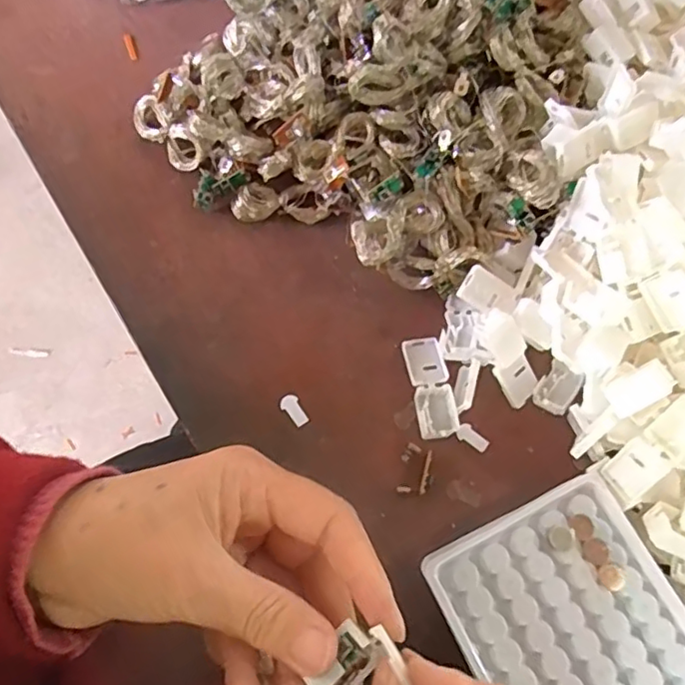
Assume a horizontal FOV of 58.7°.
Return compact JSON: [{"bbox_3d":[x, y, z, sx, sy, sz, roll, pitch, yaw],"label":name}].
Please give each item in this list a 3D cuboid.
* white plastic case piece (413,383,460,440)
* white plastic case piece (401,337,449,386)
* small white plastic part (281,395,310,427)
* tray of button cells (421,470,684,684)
[{"bbox_3d":[0.049,0.035,0.313,0.021,0.010,0.027,-6,68,-4],"label":"white plastic case piece"},{"bbox_3d":[0.044,0.010,0.326,0.019,0.005,0.028,-11,69,-6],"label":"white plastic case piece"},{"bbox_3d":[-0.025,0.036,0.318,0.009,0.004,0.017,-35,85,-9],"label":"small white plastic part"},{"bbox_3d":[0.108,0.135,0.266,0.096,0.025,0.130,-25,71,-11],"label":"tray of button cells"}]

